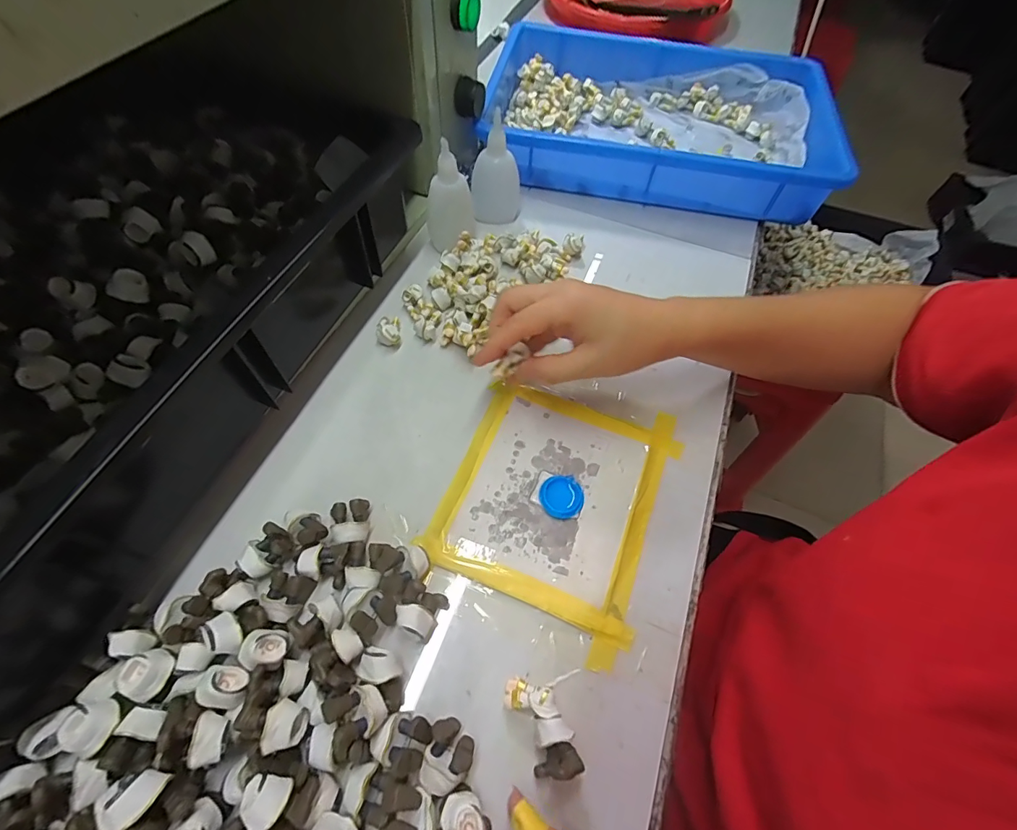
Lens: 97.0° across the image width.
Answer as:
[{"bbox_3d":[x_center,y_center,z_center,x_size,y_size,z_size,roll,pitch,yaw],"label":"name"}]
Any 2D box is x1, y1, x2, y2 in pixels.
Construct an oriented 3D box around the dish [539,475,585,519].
[{"bbox_3d":[0.037,0.056,0.308,0.030,0.007,0.029,2,60,-3],"label":"dish"}]

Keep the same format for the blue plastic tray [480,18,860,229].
[{"bbox_3d":[0.161,-0.333,0.508,0.371,0.067,0.240,11,60,3],"label":"blue plastic tray"}]

